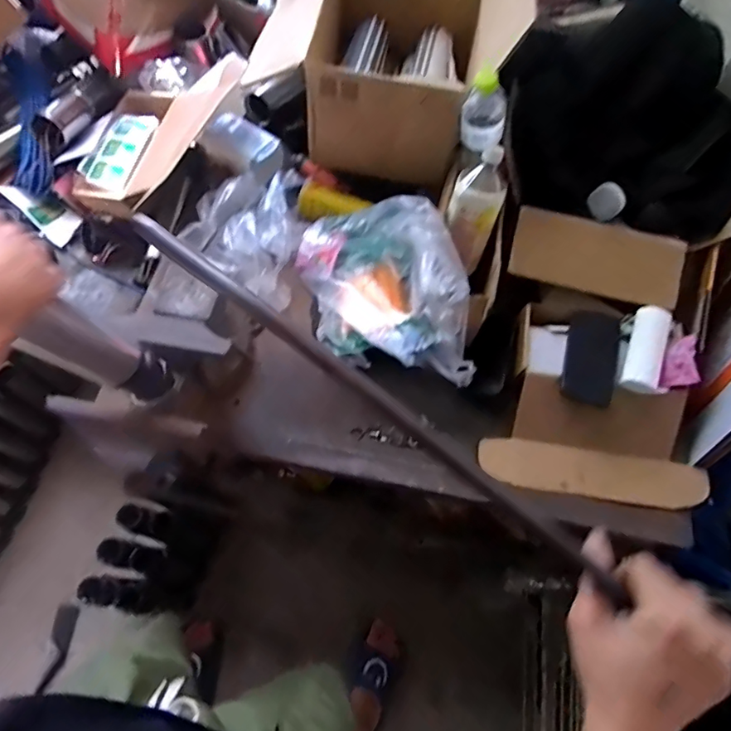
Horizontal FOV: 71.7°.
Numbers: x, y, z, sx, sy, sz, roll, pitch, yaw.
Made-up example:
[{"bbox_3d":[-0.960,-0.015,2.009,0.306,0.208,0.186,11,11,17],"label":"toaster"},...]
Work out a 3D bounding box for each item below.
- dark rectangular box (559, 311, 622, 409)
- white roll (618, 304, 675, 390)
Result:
[{"bbox_3d":[0.359,-0.016,0.801,0.079,0.018,0.158,21,66,7],"label":"dark rectangular box"},{"bbox_3d":[0.438,-0.025,0.786,0.052,0.039,0.142,22,67,7],"label":"white roll"}]

